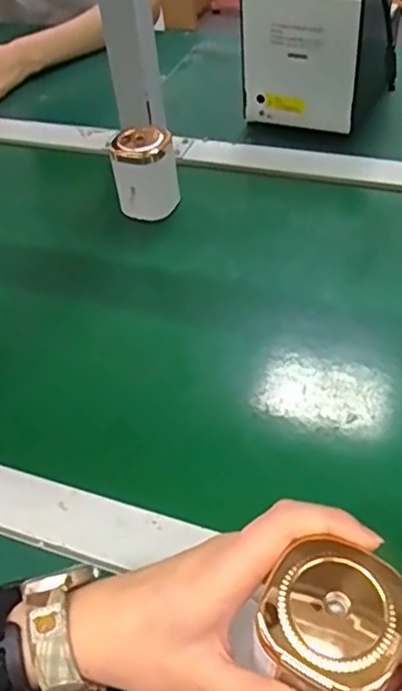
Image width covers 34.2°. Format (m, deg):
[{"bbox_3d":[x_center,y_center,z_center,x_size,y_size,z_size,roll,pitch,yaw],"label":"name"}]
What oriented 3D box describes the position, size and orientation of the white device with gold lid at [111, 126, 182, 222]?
[{"bbox_3d":[-0.055,-0.168,0.649,0.060,0.084,0.054,-13,46,-5],"label":"white device with gold lid"}]

